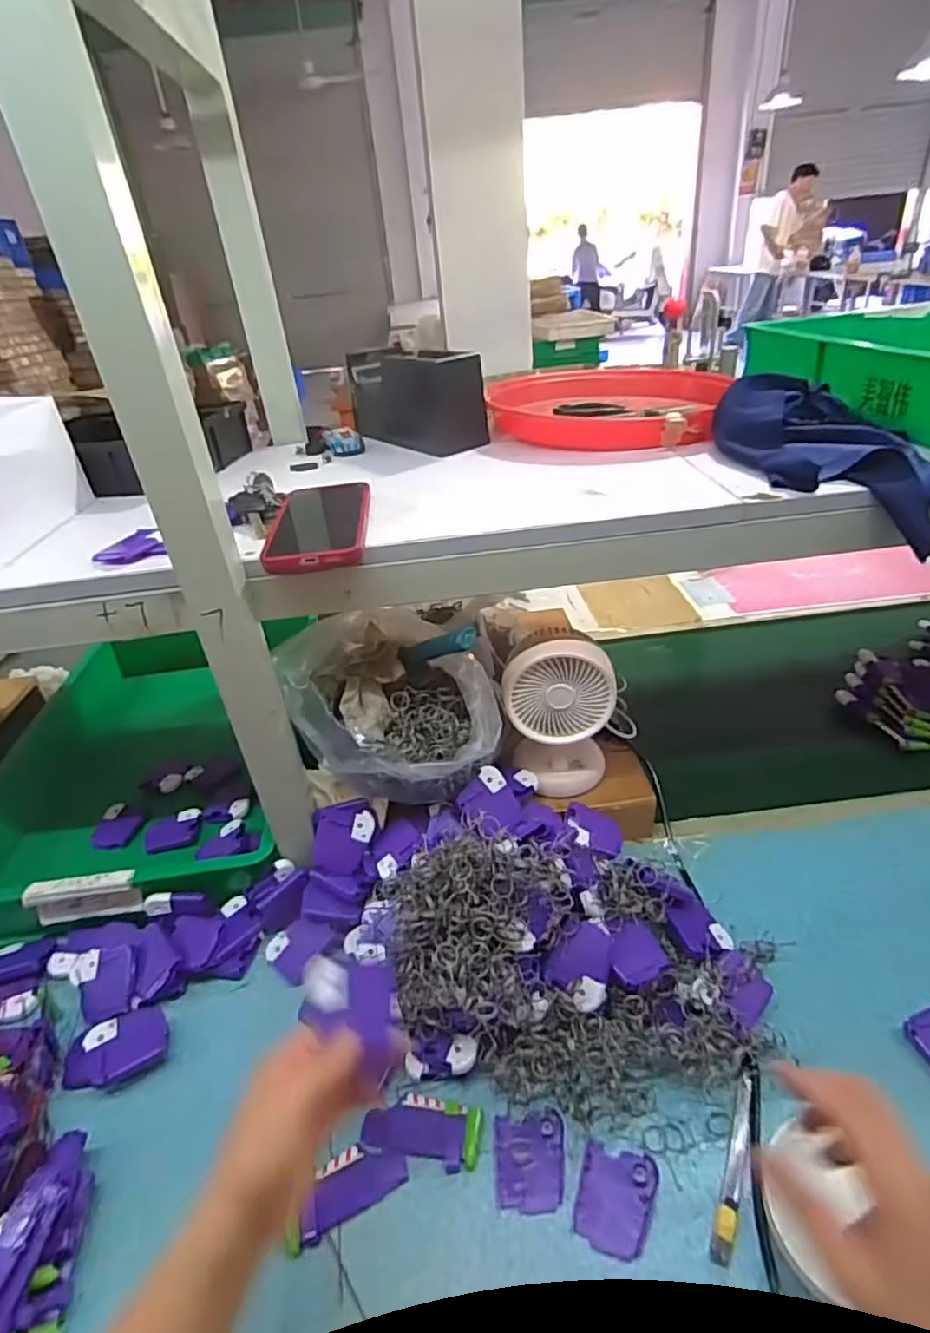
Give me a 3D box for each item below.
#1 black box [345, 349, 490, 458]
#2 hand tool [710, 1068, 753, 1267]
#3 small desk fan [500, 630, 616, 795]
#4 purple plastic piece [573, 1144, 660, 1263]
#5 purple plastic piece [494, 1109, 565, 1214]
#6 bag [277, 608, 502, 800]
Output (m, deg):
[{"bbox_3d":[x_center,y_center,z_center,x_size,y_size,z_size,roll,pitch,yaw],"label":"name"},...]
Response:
[{"bbox_3d":[-0.064,-0.321,0.771,0.061,0.099,0.202,-29,39,-31],"label":"black box"},{"bbox_3d":[0.192,0.351,0.455,0.013,0.012,0.121,12,37,26],"label":"hand tool"},{"bbox_3d":[0.100,0.040,0.676,0.105,0.169,0.096,0,33,9],"label":"small desk fan"},{"bbox_3d":[0.106,0.373,0.448,0.050,0.006,0.061,8,35,21],"label":"purple plastic piece"},{"bbox_3d":[0.047,0.362,0.469,0.050,0.006,0.059,-5,40,5],"label":"purple plastic piece"},{"bbox_3d":[-0.070,0.042,0.639,0.195,0.153,0.153,-12,33,-8],"label":"bag"}]

